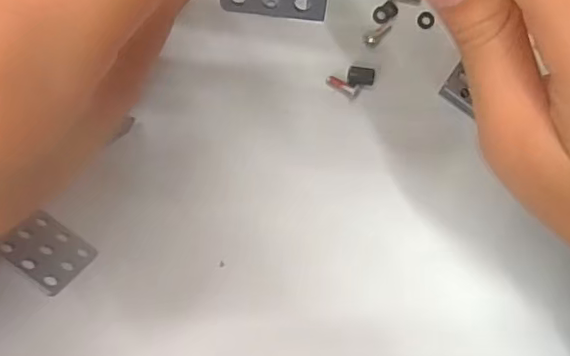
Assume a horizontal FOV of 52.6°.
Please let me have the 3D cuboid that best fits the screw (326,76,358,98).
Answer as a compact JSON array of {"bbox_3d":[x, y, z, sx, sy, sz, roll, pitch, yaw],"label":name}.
[{"bbox_3d":[0.023,-0.037,0.233,0.014,0.004,0.004,28,81,-3],"label":"screw"}]

